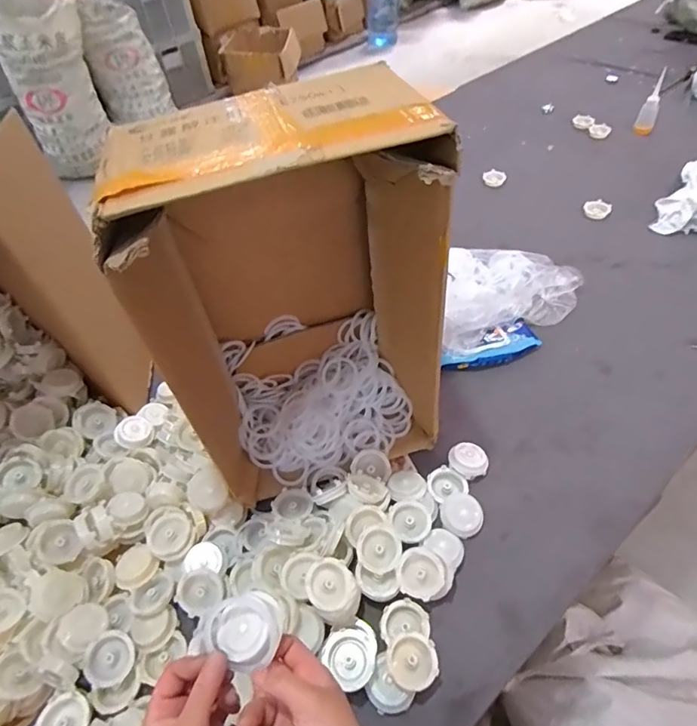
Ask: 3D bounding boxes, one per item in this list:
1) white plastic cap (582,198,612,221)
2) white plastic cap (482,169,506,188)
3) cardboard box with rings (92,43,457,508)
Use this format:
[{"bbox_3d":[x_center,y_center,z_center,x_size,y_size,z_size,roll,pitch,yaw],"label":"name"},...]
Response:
[{"bbox_3d":[0.594,-0.367,1.127,0.061,0.023,0.061,19,54,21],"label":"white plastic cap"},{"bbox_3d":[0.386,-0.490,1.250,0.052,0.020,0.050,-3,49,4],"label":"white plastic cap"},{"bbox_3d":[-0.076,-0.066,0.631,0.339,0.499,0.248,-17,50,-8],"label":"cardboard box with rings"}]

